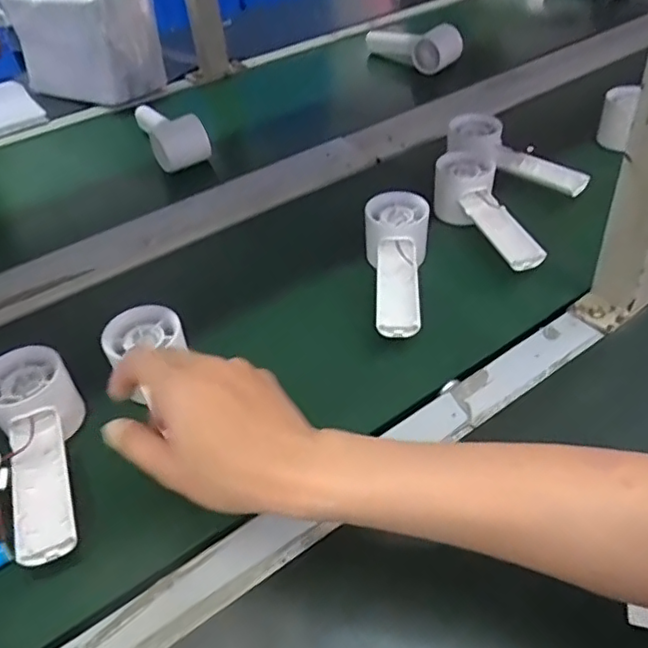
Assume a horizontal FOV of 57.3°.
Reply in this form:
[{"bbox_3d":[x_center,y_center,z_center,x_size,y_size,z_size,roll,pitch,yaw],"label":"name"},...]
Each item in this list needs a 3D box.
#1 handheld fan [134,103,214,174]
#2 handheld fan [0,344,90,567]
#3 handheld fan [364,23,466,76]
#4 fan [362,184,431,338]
[{"bbox_3d":[-0.203,-0.255,0.766,0.071,0.063,0.164,-21,47,-16],"label":"handheld fan"},{"bbox_3d":[-0.191,0.087,0.410,0.059,0.055,0.167,-23,48,-18],"label":"handheld fan"},{"bbox_3d":[0.142,-0.446,0.938,0.070,0.050,0.169,-32,51,-25],"label":"handheld fan"},{"bbox_3d":[0.060,-0.053,0.517,0.057,0.043,0.156,4,46,8],"label":"fan"}]

